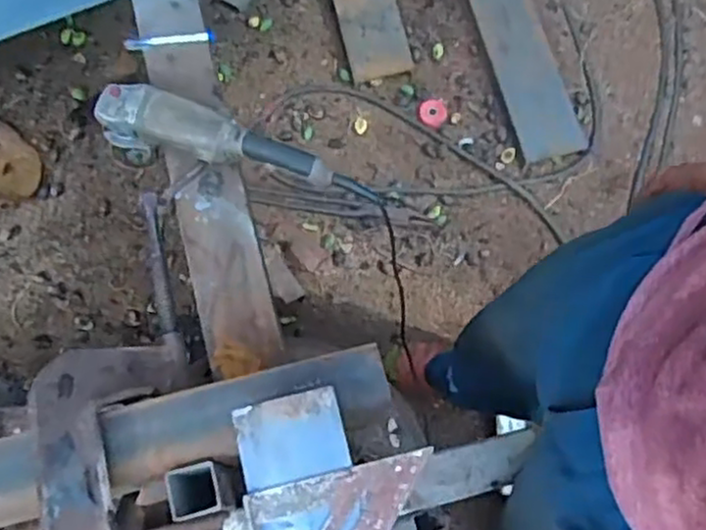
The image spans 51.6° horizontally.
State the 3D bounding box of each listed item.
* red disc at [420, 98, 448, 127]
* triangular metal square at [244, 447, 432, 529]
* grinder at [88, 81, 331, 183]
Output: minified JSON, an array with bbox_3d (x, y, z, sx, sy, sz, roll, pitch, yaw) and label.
[{"bbox_3d":[0.173,-0.328,1.563,0.060,0.006,0.069,-3,72,0],"label":"red disc"},{"bbox_3d":[0.001,0.262,0.642,0.163,0.014,0.159,-13,72,-5],"label":"triangular metal square"},{"bbox_3d":[-0.186,-0.168,1.008,0.338,0.111,0.078,13,72,4],"label":"grinder"}]

